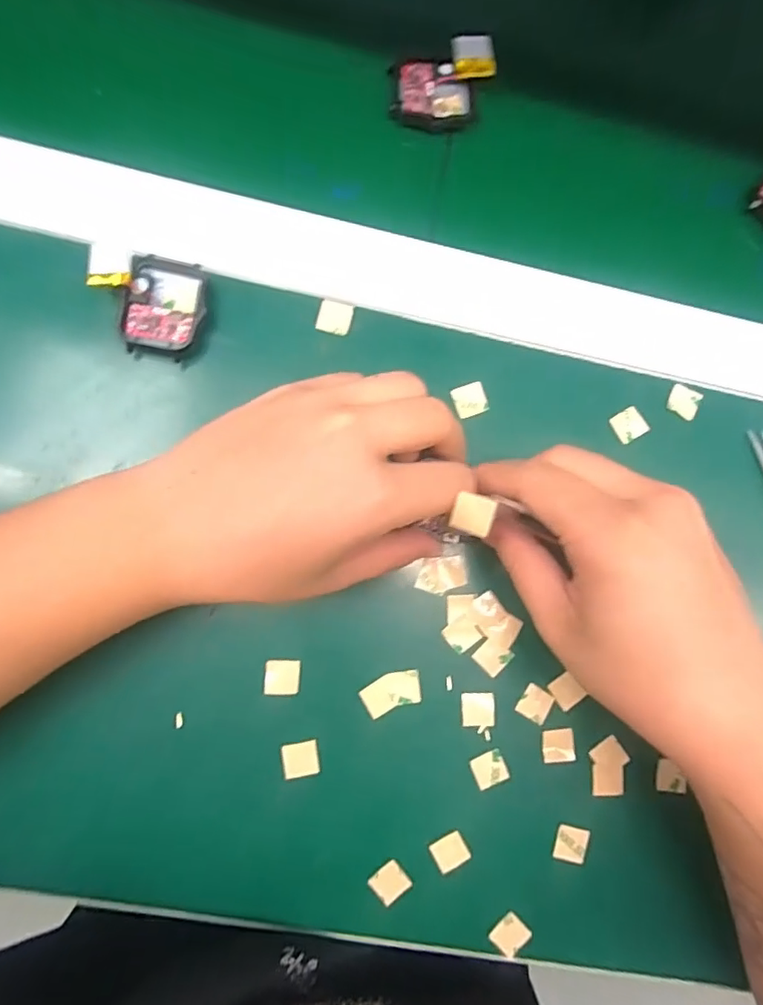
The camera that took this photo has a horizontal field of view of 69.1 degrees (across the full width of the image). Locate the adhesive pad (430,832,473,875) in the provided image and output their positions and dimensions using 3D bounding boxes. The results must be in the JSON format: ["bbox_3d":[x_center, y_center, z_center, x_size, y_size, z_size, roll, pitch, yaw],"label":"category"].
[{"bbox_3d":[0.033,0.167,0.265,0.016,0.004,0.014,-29,84,-6],"label":"adhesive pad"}]

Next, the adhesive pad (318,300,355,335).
[{"bbox_3d":[-0.023,-0.092,0.276,0.017,0.004,0.016,12,83,-5],"label":"adhesive pad"}]

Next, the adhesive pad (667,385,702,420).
[{"bbox_3d":[0.160,-0.053,0.291,0.016,0.004,0.016,24,82,-3],"label":"adhesive pad"}]

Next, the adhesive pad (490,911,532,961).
[{"bbox_3d":[0.062,0.207,0.263,0.016,0.004,0.015,-44,90,-8],"label":"adhesive pad"}]

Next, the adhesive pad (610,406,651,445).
[{"bbox_3d":[0.130,-0.041,0.288,0.017,0.004,0.016,-33,88,-8],"label":"adhesive pad"}]

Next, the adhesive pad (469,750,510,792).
[{"bbox_3d":[0.053,0.130,0.268,0.016,0.004,0.015,-26,88,-8],"label":"adhesive pad"}]

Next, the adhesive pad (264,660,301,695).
[{"bbox_3d":[-0.047,0.083,0.261,0.016,0.004,0.015,3,84,-6],"label":"adhesive pad"}]

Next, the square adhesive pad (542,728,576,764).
[{"bbox_3d":[0.087,0.120,0.272,0.016,0.004,0.015,-4,85,-6],"label":"square adhesive pad"}]

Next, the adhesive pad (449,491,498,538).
[{"bbox_3d":[0.035,0.006,0.213,0.014,0.004,0.015,22,108,3],"label":"adhesive pad"}]

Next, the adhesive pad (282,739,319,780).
[{"bbox_3d":[-0.038,0.121,0.259,0.016,0.004,0.015,-7,85,-7],"label":"adhesive pad"}]

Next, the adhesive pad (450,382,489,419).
[{"bbox_3d":[0.045,-0.051,0.281,0.017,0.004,0.016,-18,86,-7],"label":"adhesive pad"}]

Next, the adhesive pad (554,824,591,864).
[{"bbox_3d":[0.093,0.167,0.271,0.015,0.004,0.015,14,79,2],"label":"adhesive pad"}]

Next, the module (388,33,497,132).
[{"bbox_3d":[0.032,-0.220,0.290,0.052,0.014,0.046,1,84,-6],"label":"module"}]

